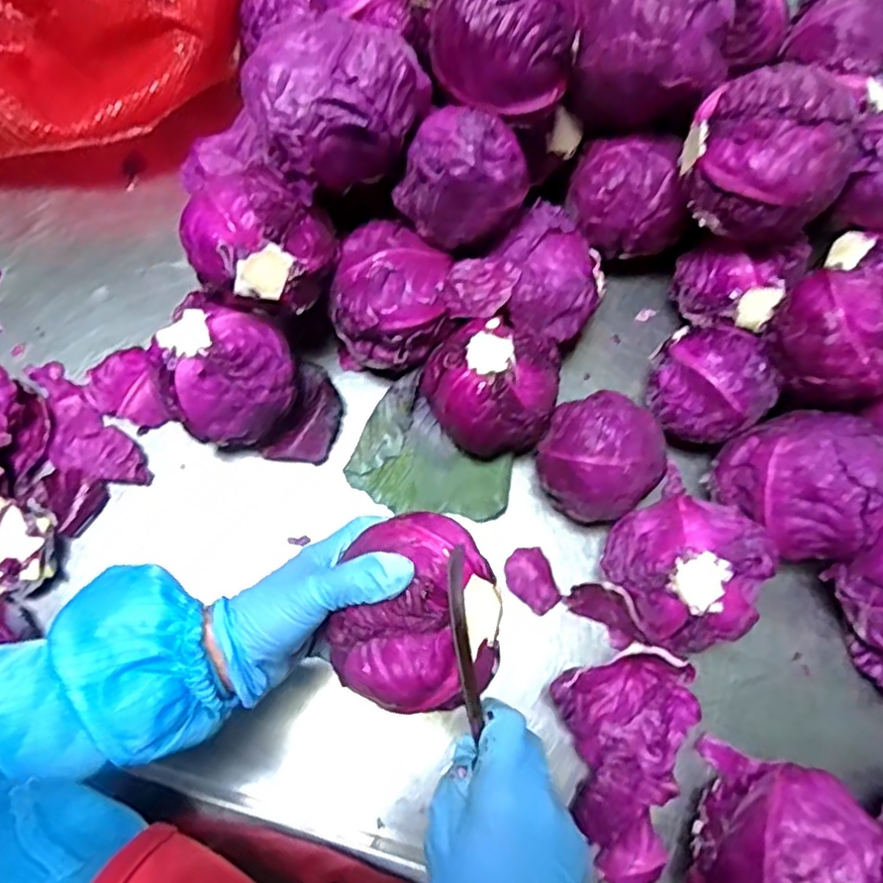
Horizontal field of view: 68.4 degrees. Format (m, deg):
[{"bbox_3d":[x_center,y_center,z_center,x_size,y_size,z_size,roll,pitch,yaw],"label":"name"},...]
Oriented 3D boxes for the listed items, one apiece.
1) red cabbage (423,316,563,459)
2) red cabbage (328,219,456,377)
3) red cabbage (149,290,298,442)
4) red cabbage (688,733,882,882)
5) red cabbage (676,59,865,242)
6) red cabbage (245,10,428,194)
[{"bbox_3d":[0.041,-0.042,0.533,0.106,0.081,0.095,8,71,2],"label":"red cabbage"},{"bbox_3d":[-0.038,-0.117,0.560,0.096,0.107,0.097,0,71,-1],"label":"red cabbage"},{"bbox_3d":[-0.179,-0.060,0.549,0.105,0.093,0.112,-22,72,-8],"label":"red cabbage"},{"bbox_3d":[0.228,0.280,0.425,0.103,0.126,0.121,25,72,8],"label":"red cabbage"},{"bbox_3d":[0.247,-0.216,0.494,0.102,0.095,0.094,1,71,0],"label":"red cabbage"},{"bbox_3d":[-0.077,-0.256,0.486,0.126,0.085,0.110,-29,73,-10],"label":"red cabbage"}]

